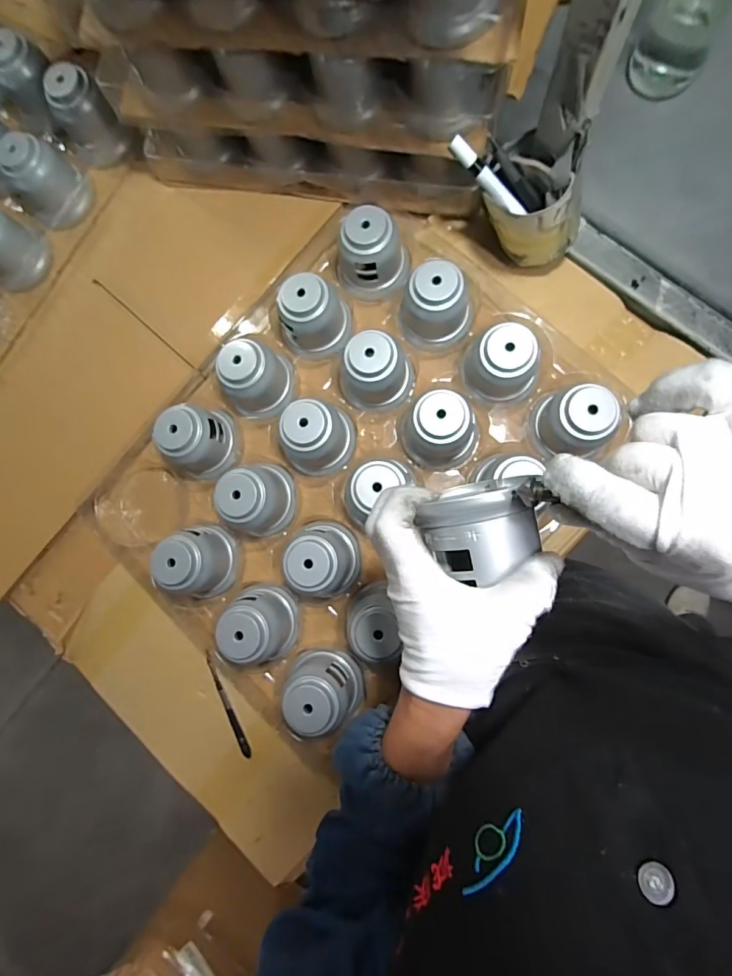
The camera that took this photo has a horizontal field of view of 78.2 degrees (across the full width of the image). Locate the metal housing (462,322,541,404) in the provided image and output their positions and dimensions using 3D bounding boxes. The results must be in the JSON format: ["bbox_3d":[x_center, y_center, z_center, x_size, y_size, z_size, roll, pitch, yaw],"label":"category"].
[{"bbox_3d":[0.159,-0.143,0.512,0.086,0.079,0.085,41,90,8],"label":"metal housing"}]

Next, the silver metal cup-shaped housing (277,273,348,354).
[{"bbox_3d":[-0.066,-0.206,0.544,0.068,0.077,0.064,-1,84,6],"label":"silver metal cup-shaped housing"}]

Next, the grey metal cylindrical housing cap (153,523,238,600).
[{"bbox_3d":[-0.198,0.090,0.533,0.074,0.084,0.088,-9,84,5],"label":"grey metal cylindrical housing cap"}]

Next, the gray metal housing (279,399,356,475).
[{"bbox_3d":[-0.056,-0.058,0.530,0.073,0.078,0.077,10,86,7],"label":"gray metal housing"}]

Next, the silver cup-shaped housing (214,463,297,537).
[{"bbox_3d":[-0.126,0.013,0.532,0.076,0.083,0.087,-9,84,5],"label":"silver cup-shaped housing"}]

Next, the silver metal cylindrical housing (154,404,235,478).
[{"bbox_3d":[-0.205,-0.058,0.549,0.073,0.079,0.084,-4,84,6],"label":"silver metal cylindrical housing"}]

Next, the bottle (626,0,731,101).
[{"bbox_3d":[0.362,-0.535,0.477,0.085,0.161,0.081,31,88,8],"label":"bottle"}]

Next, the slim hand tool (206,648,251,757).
[{"bbox_3d":[-0.173,0.268,0.556,0.011,0.007,0.134,-24,85,4],"label":"slim hand tool"}]

